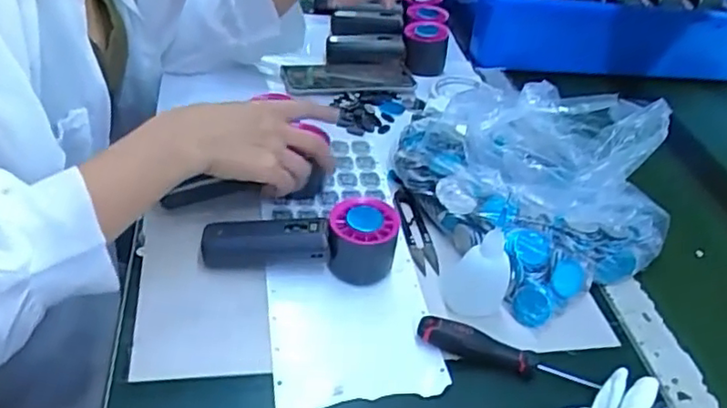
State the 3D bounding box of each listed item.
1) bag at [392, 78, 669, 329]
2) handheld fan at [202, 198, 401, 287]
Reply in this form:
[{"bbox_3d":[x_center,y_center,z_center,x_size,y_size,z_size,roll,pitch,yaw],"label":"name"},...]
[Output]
[{"bbox_3d":[0.157,-0.034,0.599,0.221,0.097,0.247,-14,44,-27],"label":"bag"},{"bbox_3d":[-0.051,0.024,0.527,0.156,0.052,0.047,7,38,-3],"label":"handheld fan"}]

